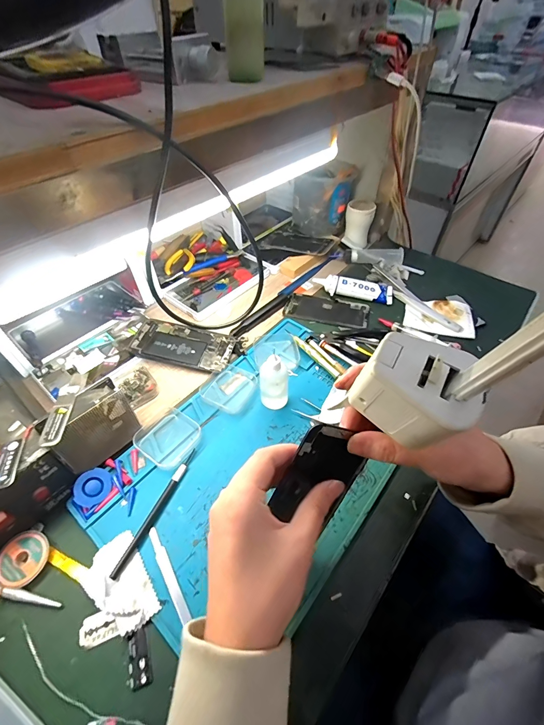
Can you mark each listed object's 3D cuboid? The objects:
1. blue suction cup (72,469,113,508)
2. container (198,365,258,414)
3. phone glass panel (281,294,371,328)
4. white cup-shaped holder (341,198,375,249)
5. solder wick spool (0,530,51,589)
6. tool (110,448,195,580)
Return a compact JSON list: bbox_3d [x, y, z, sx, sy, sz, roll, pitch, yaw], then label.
[{"bbox_3d":[-0.189,0.132,0.345,0.034,0.007,0.038,44,49,-3],"label":"blue suction cup"},{"bbox_3d":[-0.059,0.032,0.432,0.069,0.013,0.065,20,52,18],"label":"container"},{"bbox_3d":[0.092,-0.089,0.552,0.137,0.007,0.066,12,50,11],"label":"phone glass panel"},{"bbox_3d":[0.172,-0.273,0.652,0.053,0.074,0.060,13,50,11],"label":"white cup-shaped holder"},{"bbox_3d":[-0.234,0.184,0.307,0.042,0.011,0.044,-1,49,1],"label":"solder wick spool"},{"bbox_3d":[-0.118,0.149,0.338,0.010,0.007,0.133,18,52,16],"label":"tool"}]

